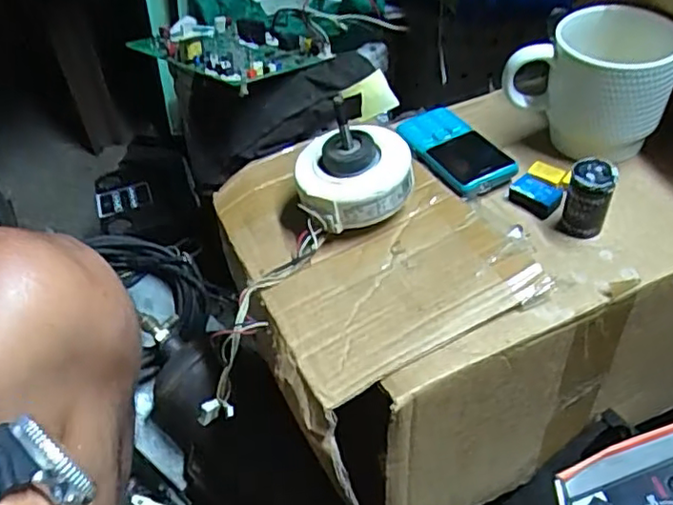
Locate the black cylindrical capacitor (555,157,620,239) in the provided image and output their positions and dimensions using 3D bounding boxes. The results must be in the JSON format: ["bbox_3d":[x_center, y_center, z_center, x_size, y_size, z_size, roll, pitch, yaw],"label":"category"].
[{"bbox_3d":[0.180,-0.038,0.449,0.030,0.056,0.028,18,47,20],"label":"black cylindrical capacitor"}]

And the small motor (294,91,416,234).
[{"bbox_3d":[0.013,-0.063,0.479,0.090,0.090,0.077,-6,44,-4],"label":"small motor"}]

